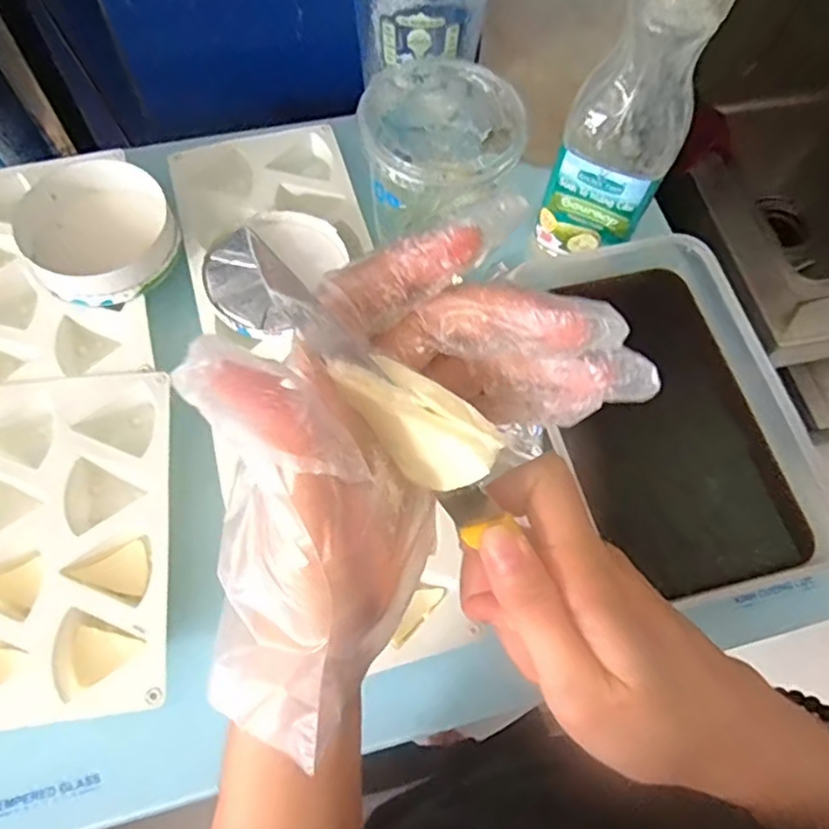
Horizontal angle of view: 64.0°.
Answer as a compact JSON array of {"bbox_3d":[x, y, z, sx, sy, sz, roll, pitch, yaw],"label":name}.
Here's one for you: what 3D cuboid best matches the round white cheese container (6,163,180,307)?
[{"bbox_3d":[-0.248,-0.145,0.515,0.106,0.038,0.132,-39,73,-18],"label":"round white cheese container"}]

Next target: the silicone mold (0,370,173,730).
[{"bbox_3d":[-0.237,0.084,0.445,0.140,0.037,0.226,-7,66,-6],"label":"silicone mold"}]

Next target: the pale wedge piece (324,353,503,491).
[{"bbox_3d":[-0.001,0.001,0.184,0.050,0.020,0.018,39,68,-13],"label":"pale wedge piece"}]

